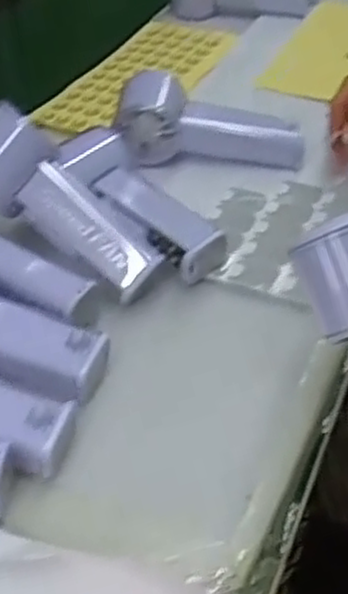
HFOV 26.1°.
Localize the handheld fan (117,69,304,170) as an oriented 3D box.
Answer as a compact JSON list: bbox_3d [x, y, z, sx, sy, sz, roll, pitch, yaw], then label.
[{"bbox_3d":[0.029,-0.144,0.615,0.149,0.048,0.069,1,42,0],"label":"handheld fan"}]

